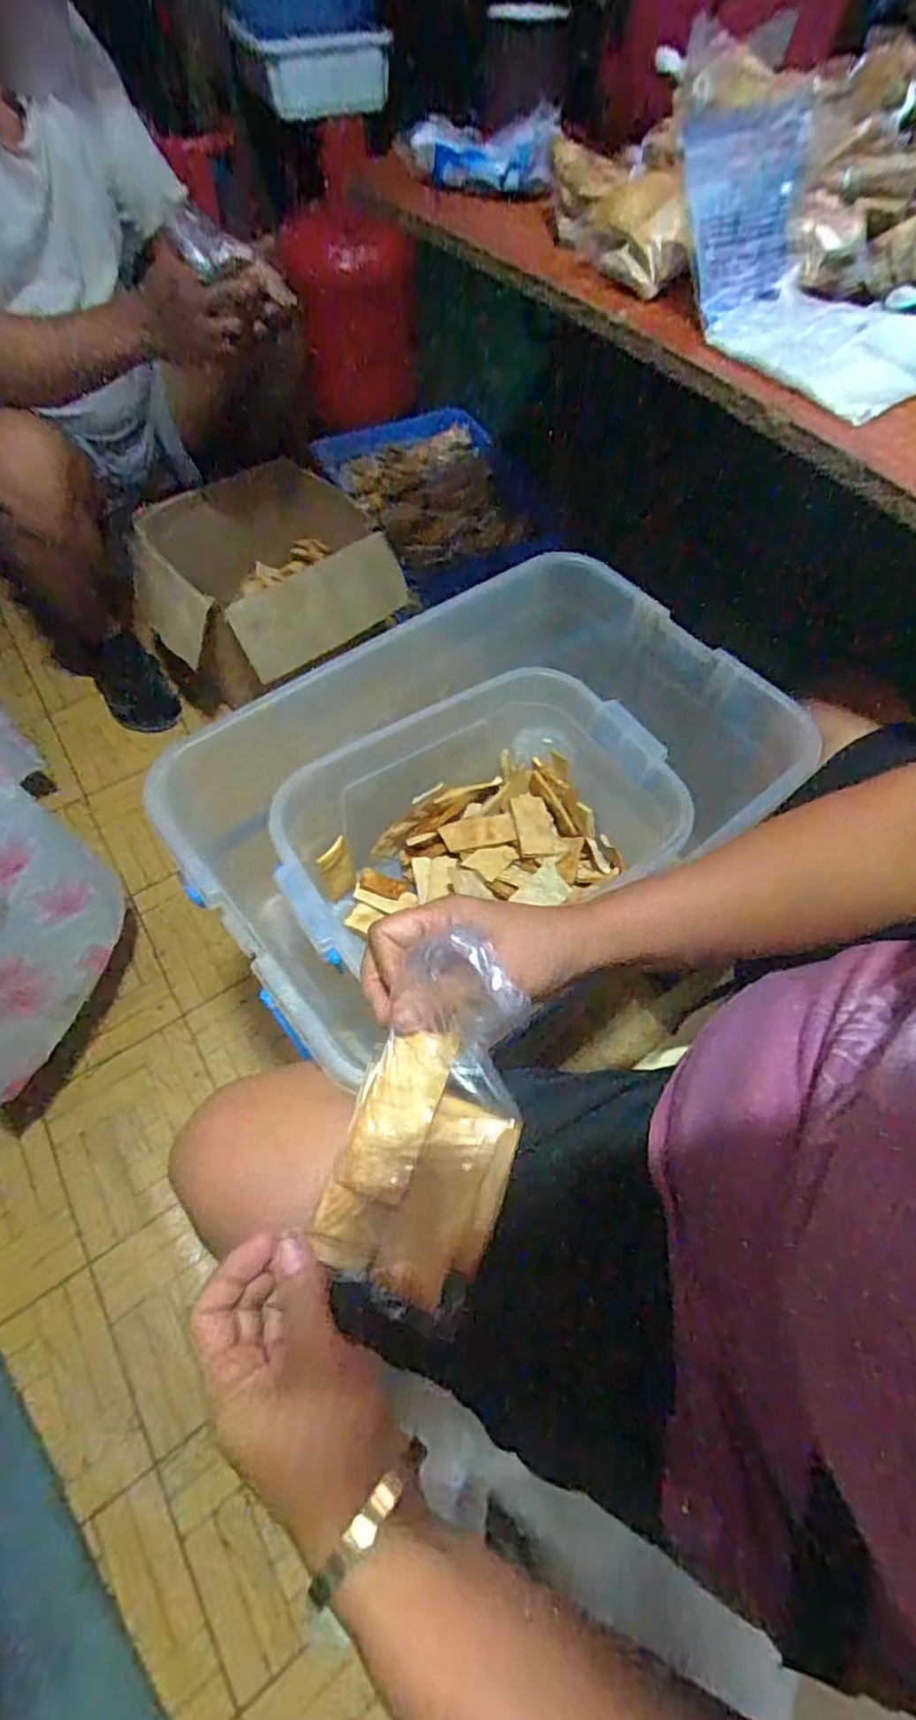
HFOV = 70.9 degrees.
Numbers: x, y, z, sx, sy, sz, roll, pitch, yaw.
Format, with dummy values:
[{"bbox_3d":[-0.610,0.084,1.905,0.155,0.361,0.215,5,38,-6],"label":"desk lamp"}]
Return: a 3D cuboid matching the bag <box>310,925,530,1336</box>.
[{"bbox_3d":[-0.012,0.126,0.315,0.081,0.041,0.172,12,84,3],"label":"bag"}]

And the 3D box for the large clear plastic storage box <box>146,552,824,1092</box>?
[{"bbox_3d":[0.016,-0.040,0.620,0.487,0.245,0.308,-31,67,-18],"label":"large clear plastic storage box"}]

